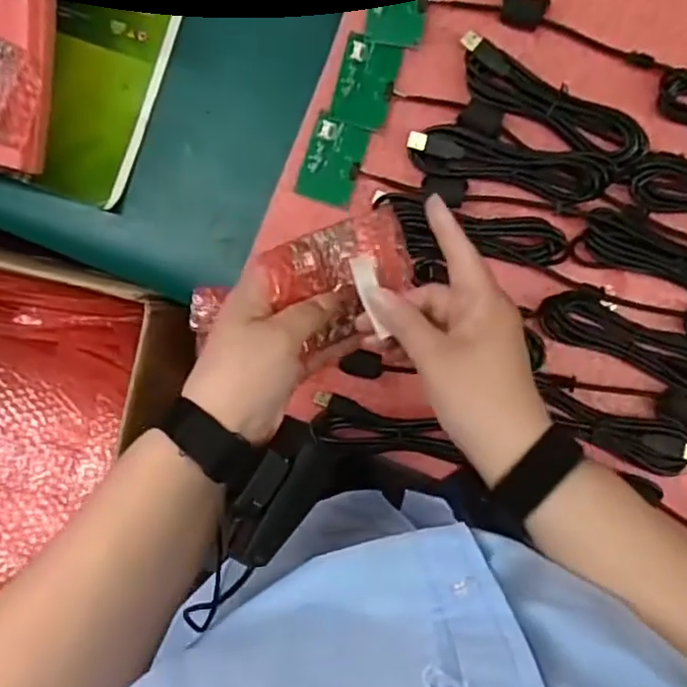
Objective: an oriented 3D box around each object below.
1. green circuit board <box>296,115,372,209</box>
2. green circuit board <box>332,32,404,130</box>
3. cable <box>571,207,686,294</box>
[{"bbox_3d":[-0.008,-0.146,0.521,0.043,0.004,0.065,19,95,5],"label":"green circuit board"},{"bbox_3d":[0.019,-0.207,0.515,0.045,0.004,0.064,16,95,5],"label":"green circuit board"},{"bbox_3d":[0.253,-0.063,0.492,0.145,0.016,0.045,18,95,5],"label":"cable"}]

